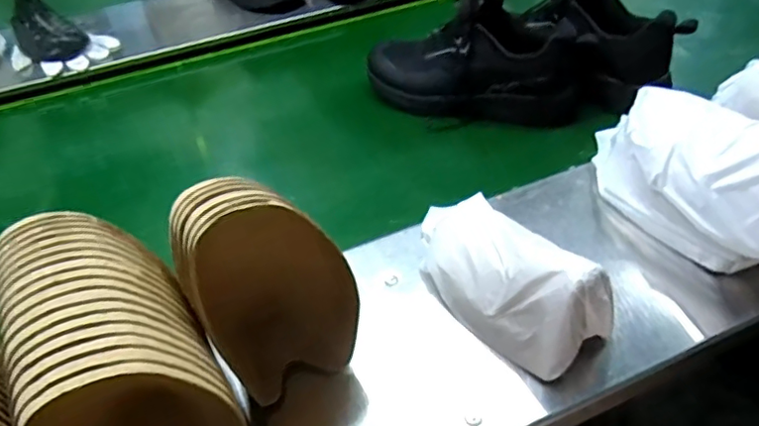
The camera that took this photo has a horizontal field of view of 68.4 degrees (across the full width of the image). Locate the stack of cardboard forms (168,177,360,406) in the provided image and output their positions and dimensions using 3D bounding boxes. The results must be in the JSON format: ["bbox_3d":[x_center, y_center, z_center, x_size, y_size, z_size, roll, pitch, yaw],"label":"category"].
[{"bbox_3d":[-0.082,0.059,0.415,0.102,0.174,0.072,-28,47,-22],"label":"stack of cardboard forms"}]

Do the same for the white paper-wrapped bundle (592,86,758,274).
[{"bbox_3d":[0.305,-0.043,0.532,0.109,0.123,0.227,-18,44,-13],"label":"white paper-wrapped bundle"}]

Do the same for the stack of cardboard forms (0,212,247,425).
[{"bbox_3d":[-0.165,0.099,0.380,0.107,0.179,0.156,-24,46,-19],"label":"stack of cardboard forms"}]

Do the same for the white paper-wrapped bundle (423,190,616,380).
[{"bbox_3d":[0.098,0.038,0.493,0.093,0.082,0.214,-23,46,-18],"label":"white paper-wrapped bundle"}]

